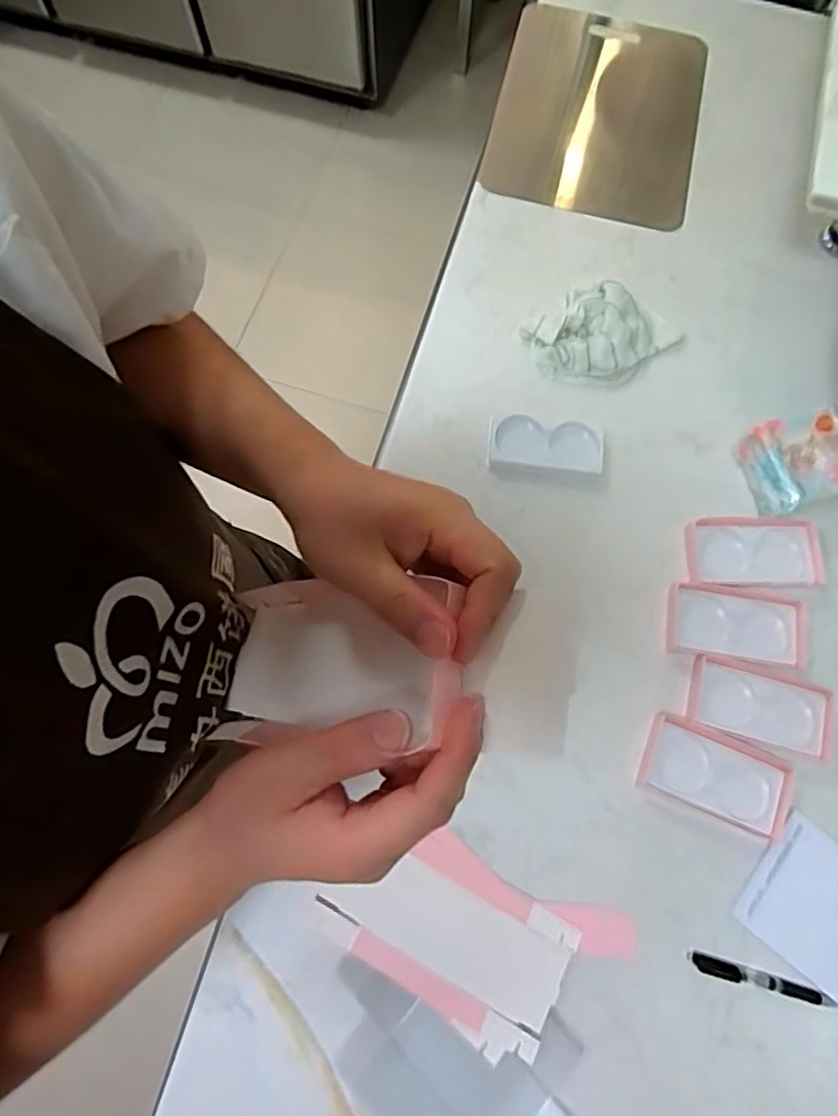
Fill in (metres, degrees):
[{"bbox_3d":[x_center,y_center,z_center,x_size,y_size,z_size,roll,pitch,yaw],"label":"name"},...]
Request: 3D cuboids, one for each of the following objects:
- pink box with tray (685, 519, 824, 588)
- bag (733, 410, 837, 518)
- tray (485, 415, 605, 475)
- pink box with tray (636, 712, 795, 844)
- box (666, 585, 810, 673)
[{"bbox_3d":[0.392,-0.006,0.727,0.156,0.018,0.083,-1,72,1],"label":"pink box with tray"},{"bbox_3d":[0.455,-0.116,0.741,0.125,0.067,0.107,-20,75,-7],"label":"bag"},{"bbox_3d":[0.155,-0.139,0.754,0.140,0.012,0.065,5,73,1],"label":"tray"},{"bbox_3d":[0.319,0.233,0.663,0.148,0.016,0.086,21,74,7],"label":"pink box with tray"},{"bbox_3d":[0.366,0.077,0.702,0.157,0.019,0.078,7,72,3],"label":"box"}]

